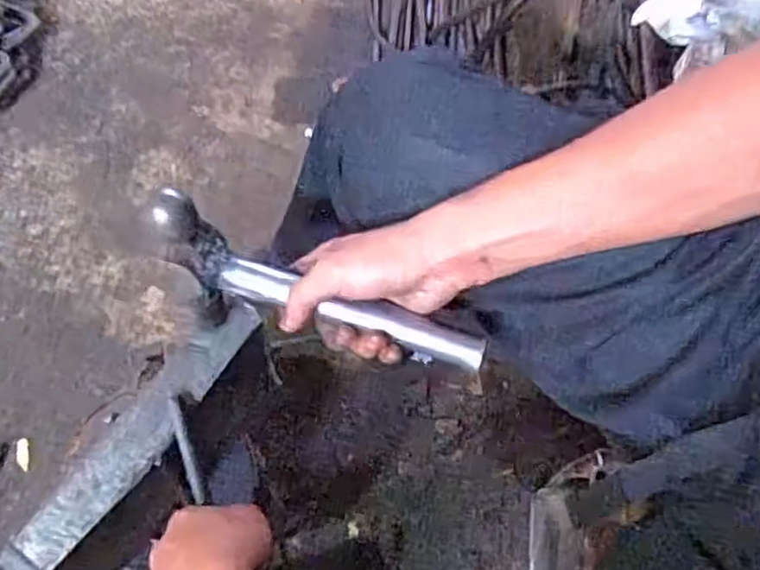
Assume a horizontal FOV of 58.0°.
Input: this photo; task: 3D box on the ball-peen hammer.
[{"bbox_3d":[-0.040,0.007,0.473,0.236,0.083,0.040,18,63,3],"label":"ball-peen hammer"}]

